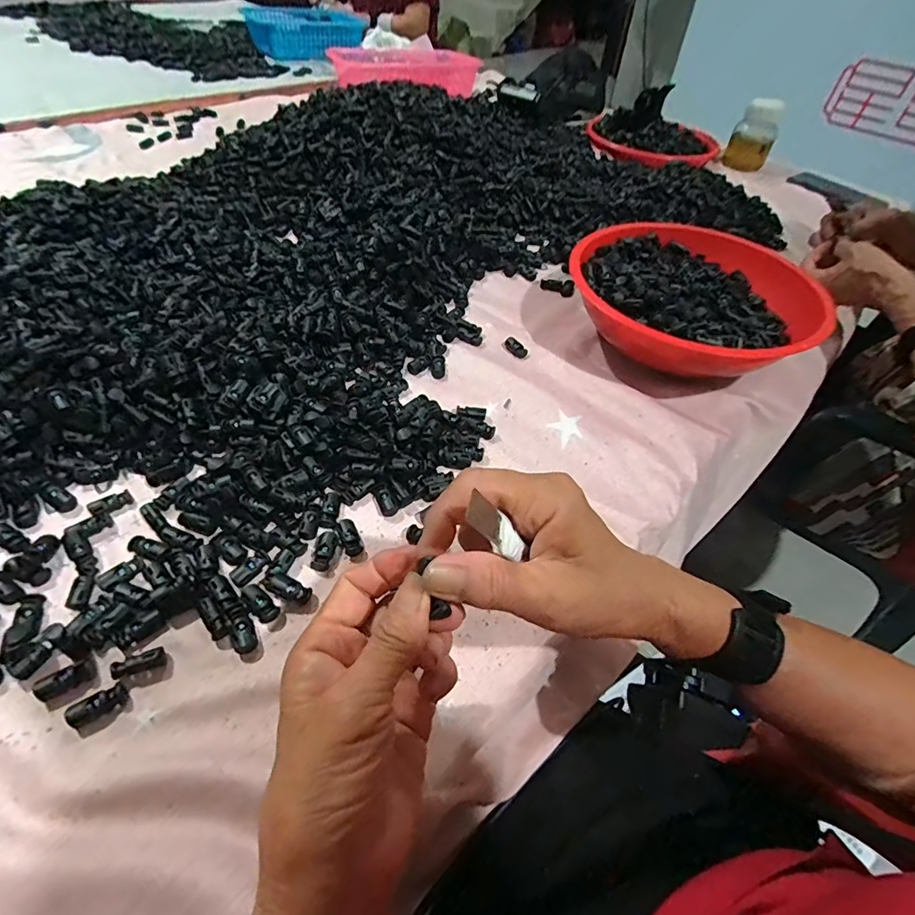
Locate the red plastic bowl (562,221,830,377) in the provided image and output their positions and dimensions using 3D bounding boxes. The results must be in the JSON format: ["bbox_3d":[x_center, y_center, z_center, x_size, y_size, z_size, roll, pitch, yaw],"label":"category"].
[{"bbox_3d":[0.238,-0.155,0.521,0.238,0.080,0.234,3,50,-4],"label":"red plastic bowl"}]

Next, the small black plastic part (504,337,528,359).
[{"bbox_3d":[0.063,-0.118,0.523,0.017,0.006,0.030,-22,55,-23],"label":"small black plastic part"}]

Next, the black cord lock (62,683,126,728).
[{"bbox_3d":[-0.203,0.139,0.275,0.028,0.008,0.013,-27,58,-26],"label":"black cord lock"}]

